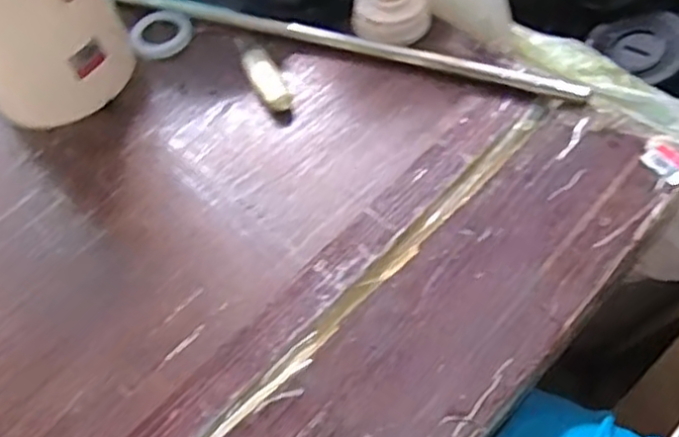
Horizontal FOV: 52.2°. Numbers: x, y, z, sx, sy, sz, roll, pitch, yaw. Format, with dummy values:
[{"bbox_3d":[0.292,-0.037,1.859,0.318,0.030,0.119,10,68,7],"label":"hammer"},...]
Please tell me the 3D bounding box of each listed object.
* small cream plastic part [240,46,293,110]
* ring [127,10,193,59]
[{"bbox_3d":[-0.064,-0.122,0.612,0.026,0.014,0.076,-26,57,-11],"label":"small cream plastic part"},{"bbox_3d":[-0.172,-0.179,0.672,0.059,0.015,0.059,-4,55,4],"label":"ring"}]

